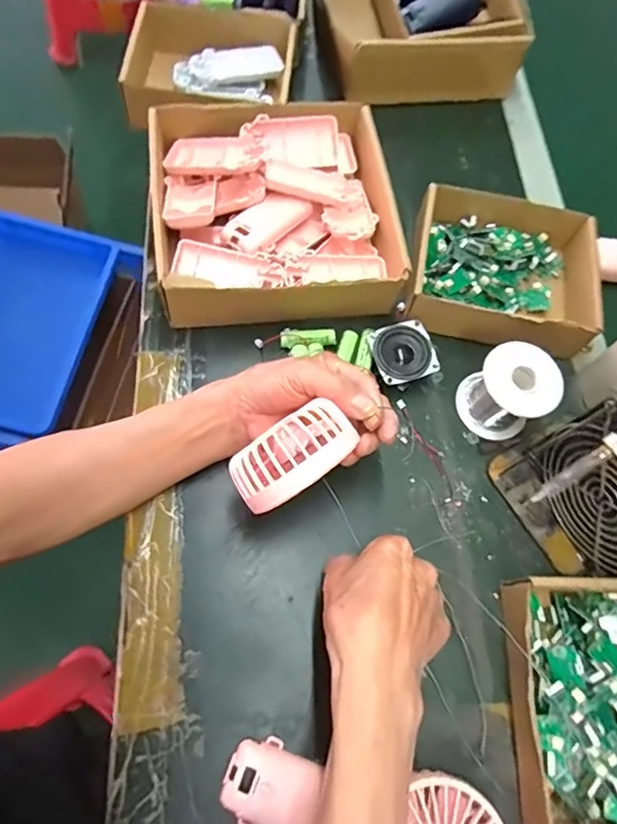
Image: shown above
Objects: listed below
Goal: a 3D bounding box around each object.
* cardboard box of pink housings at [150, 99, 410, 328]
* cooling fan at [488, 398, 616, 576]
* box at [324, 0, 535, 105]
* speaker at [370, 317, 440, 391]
[{"bbox_3d":[-0.029,-0.194,0.512,0.215,0.069,0.215,-5,68,-9],"label":"cardboard box of pink housings"},{"bbox_3d":[0.223,0.063,0.407,0.075,0.125,0.131,-26,73,-15],"label":"cooling fan"},{"bbox_3d":[0.124,-0.472,0.647,0.216,0.081,0.208,-5,68,-9],"label":"box"},{"bbox_3d":[0.083,-0.049,0.497,0.055,0.033,0.052,-19,71,-14],"label":"speaker"}]

